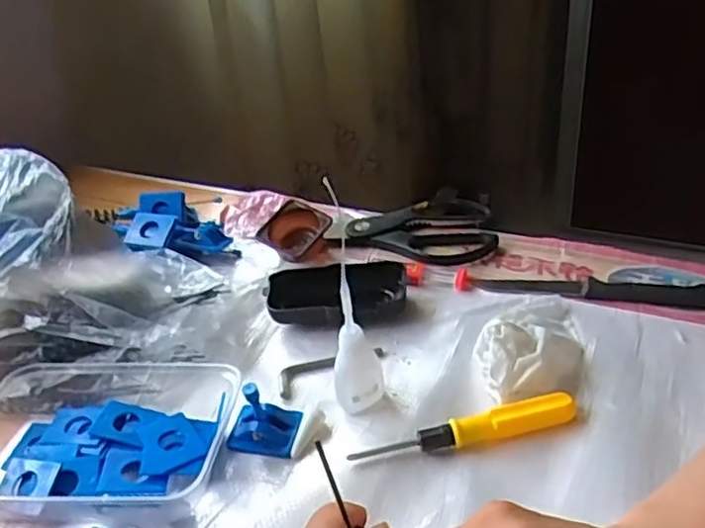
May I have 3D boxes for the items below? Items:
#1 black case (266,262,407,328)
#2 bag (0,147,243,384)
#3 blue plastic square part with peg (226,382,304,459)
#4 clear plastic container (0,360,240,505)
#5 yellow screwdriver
[{"bbox_3d":[-0.012,0.025,0.528,0.104,0.024,0.051,-4,36,4],"label":"black case"},{"bbox_3d":[-0.211,0.001,0.500,0.241,0.130,0.132,-9,36,-3],"label":"bag"},{"bbox_3d":[-0.058,0.093,0.428,0.043,0.042,0.029,4,37,15],"label":"blue plastic square part with peg"},{"bbox_3d":[-0.180,0.106,0.438,0.203,0.034,0.103,-4,36,4],"label":"clear plastic container"},{"bbox_3d":[0.070,0.104,0.420,0.139,0.015,0.018,-12,36,-7],"label":"yellow screwdriver"}]

